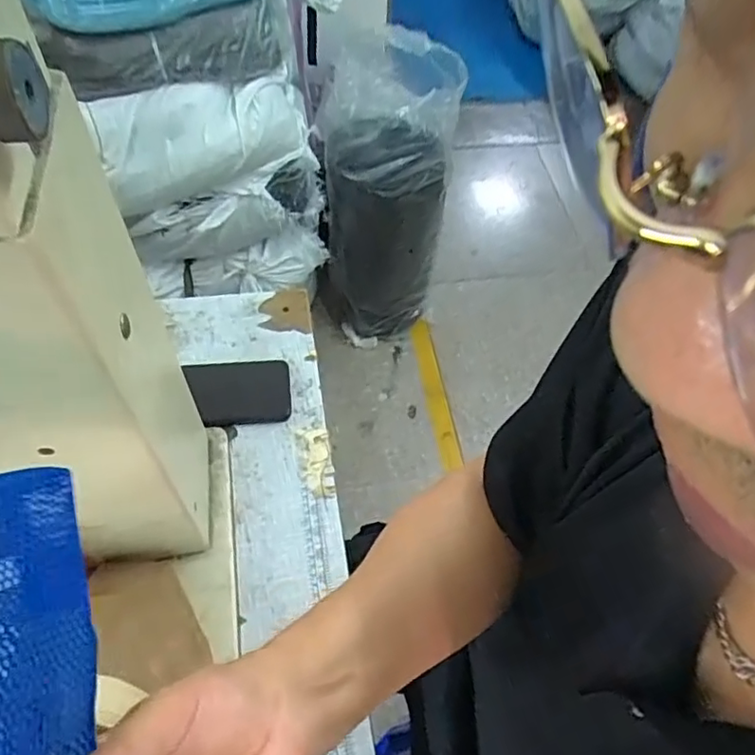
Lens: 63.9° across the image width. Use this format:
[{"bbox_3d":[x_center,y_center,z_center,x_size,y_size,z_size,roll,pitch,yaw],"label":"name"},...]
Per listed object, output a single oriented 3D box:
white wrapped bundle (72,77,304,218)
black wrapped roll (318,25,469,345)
[{"bbox_3d":[-0.330,-0.452,1.125,0.390,0.189,0.185,-14,59,-11],"label":"white wrapped bundle"},{"bbox_3d":[0.007,-0.391,1.400,0.263,0.708,0.236,-5,58,-6],"label":"black wrapped roll"}]

